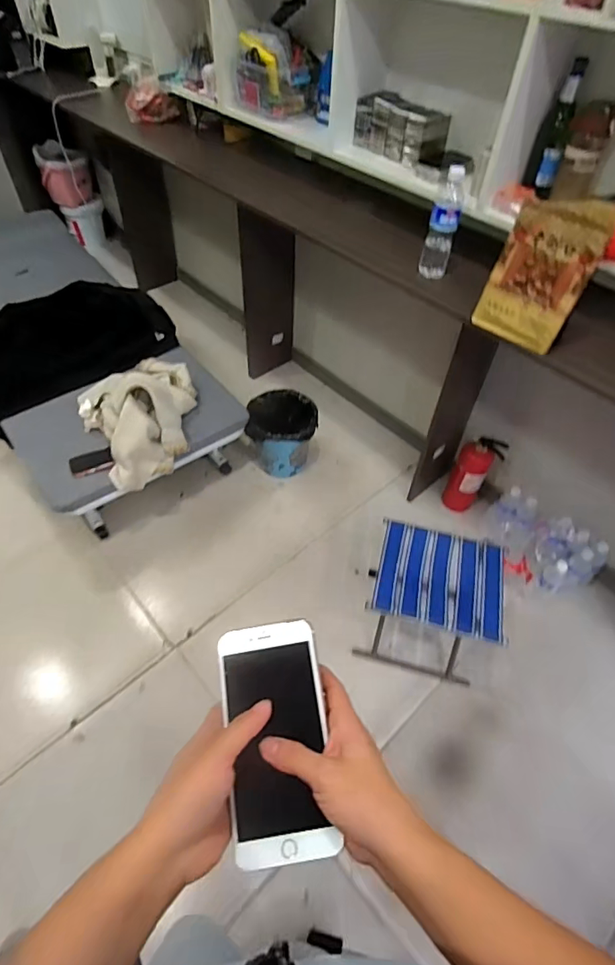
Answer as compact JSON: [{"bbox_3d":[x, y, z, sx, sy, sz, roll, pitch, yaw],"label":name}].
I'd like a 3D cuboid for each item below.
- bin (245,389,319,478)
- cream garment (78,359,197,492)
[{"bbox_3d":[-0.083,-0.170,1.791,0.222,0.259,0.245,-27,57,-23],"label":"bin"},{"bbox_3d":[-0.523,-0.255,1.544,0.366,0.210,0.456,-21,55,-18],"label":"cream garment"}]

